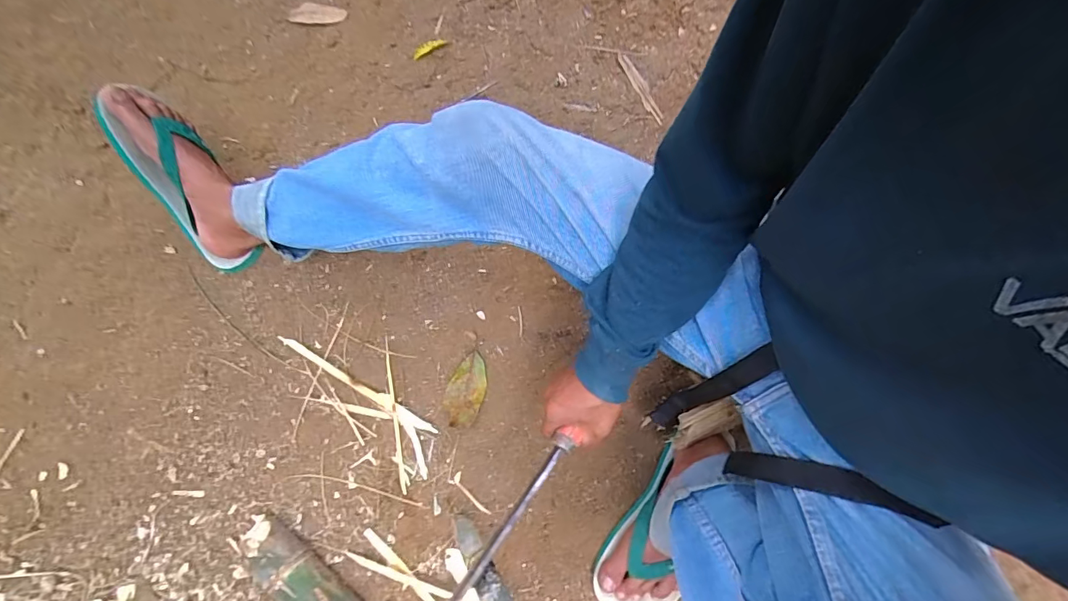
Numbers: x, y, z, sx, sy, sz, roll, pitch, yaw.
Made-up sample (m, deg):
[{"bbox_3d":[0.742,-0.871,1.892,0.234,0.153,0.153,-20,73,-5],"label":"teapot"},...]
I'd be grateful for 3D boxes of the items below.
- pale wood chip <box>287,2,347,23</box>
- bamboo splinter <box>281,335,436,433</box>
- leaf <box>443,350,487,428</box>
[{"bbox_3d":[-0.398,-0.530,0.845,0.096,0.011,0.042,-9,72,-6],"label":"pale wood chip"},{"bbox_3d":[-0.249,0.115,0.642,0.260,0.008,0.019,31,73,8],"label":"bamboo splinter"},{"bbox_3d":[-0.094,0.124,0.642,0.051,0.005,0.101,20,72,4],"label":"leaf"}]

